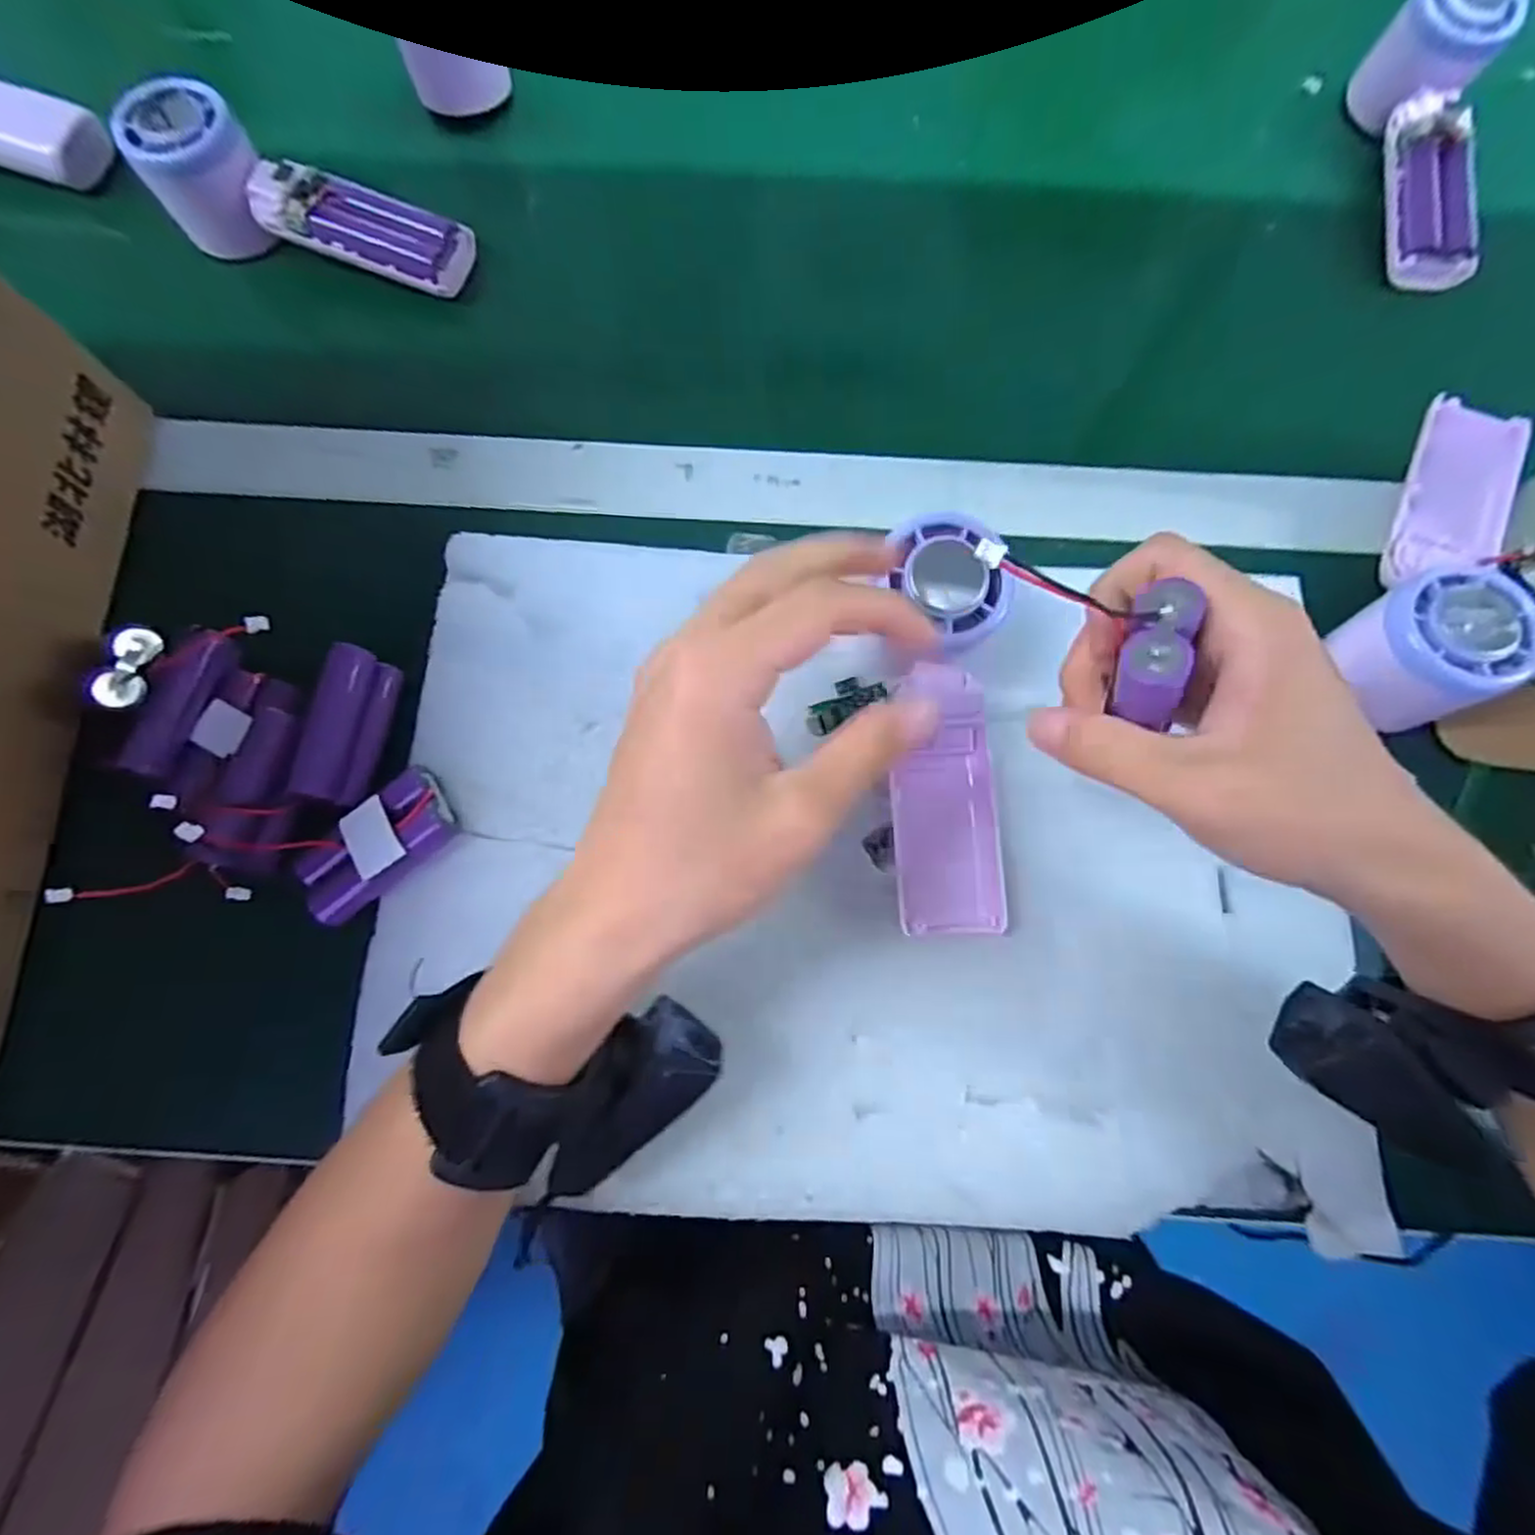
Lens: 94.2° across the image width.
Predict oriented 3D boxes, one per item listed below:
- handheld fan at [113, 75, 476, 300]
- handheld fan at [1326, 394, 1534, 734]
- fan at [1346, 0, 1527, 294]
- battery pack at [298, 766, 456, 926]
[{"bbox_3d":[-0.247,-0.303,0.387,0.170,0.052,0.052,17,77,-8],"label":"handheld fan"},{"bbox_3d":[0.305,-0.096,0.314,0.062,0.044,0.168,31,79,8],"label":"handheld fan"},{"bbox_3d":[0.365,-0.350,0.389,0.051,0.054,0.159,6,77,2],"label":"fan"},{"bbox_3d":[-0.163,0.034,0.299,0.070,0.023,0.032,-44,80,-9],"label":"battery pack"}]

